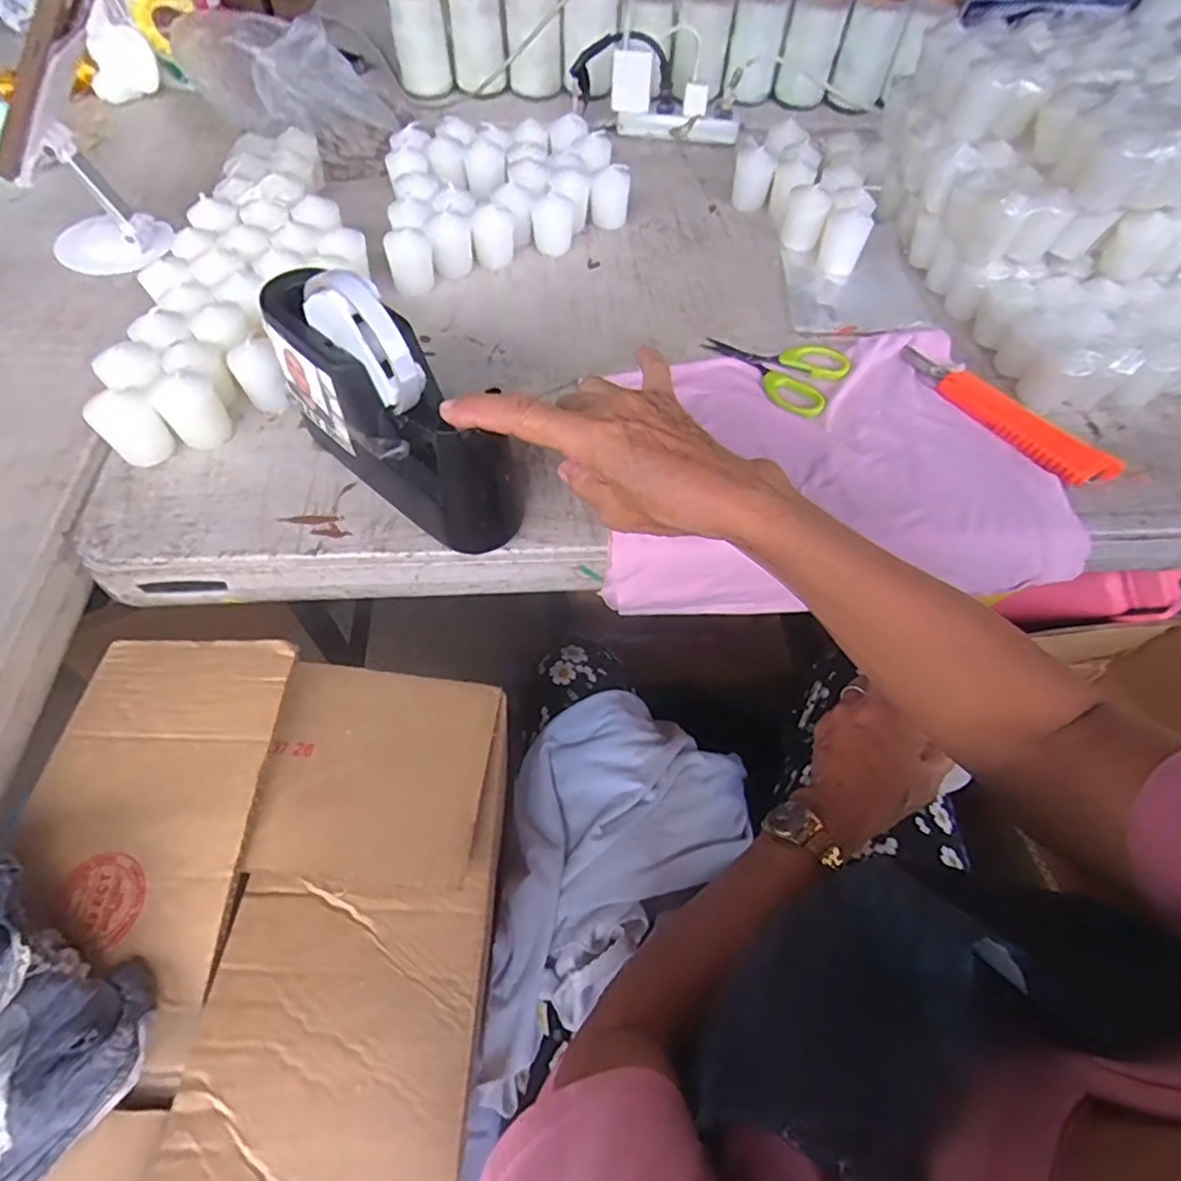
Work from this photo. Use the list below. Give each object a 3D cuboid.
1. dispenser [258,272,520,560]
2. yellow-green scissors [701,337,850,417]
[{"bbox_3d":[-0.121,-0.112,0.378,0.177,0.131,0.055,34,62,16],"label":"dispenser"},{"bbox_3d":[0.145,-0.182,0.494,0.112,0.016,0.073,40,64,20],"label":"yellow-green scissors"}]

